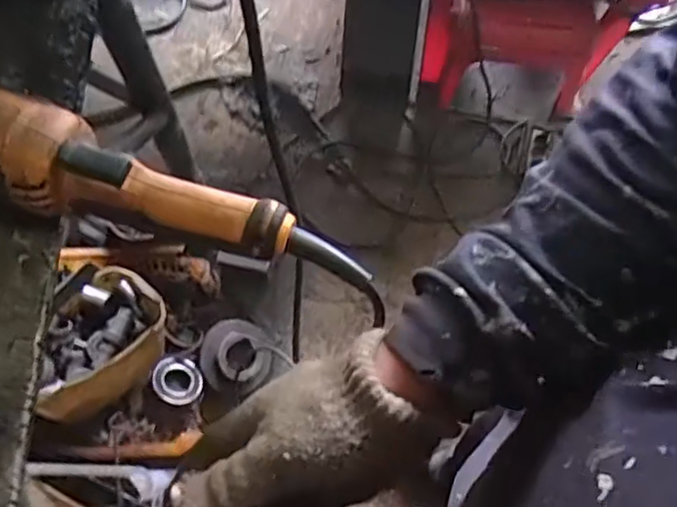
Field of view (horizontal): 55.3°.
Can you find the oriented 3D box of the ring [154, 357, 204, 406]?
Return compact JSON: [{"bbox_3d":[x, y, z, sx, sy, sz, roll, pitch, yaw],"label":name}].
[{"bbox_3d":[-0.286,0.225,1.158,0.088,0.023,0.083,14,51,-17],"label":"ring"}]

